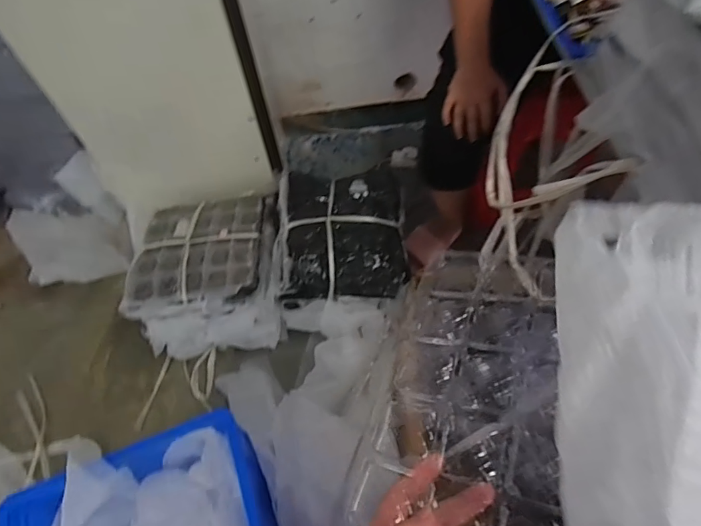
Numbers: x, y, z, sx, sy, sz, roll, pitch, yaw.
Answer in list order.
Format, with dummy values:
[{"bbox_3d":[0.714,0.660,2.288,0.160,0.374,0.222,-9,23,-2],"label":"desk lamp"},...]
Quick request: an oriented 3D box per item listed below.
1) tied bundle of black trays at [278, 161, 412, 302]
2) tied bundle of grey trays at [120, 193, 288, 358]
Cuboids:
[{"bbox_3d":[-0.023,-0.086,1.112,0.309,0.095,0.351,-2,58,3],"label":"tied bundle of black trays"},{"bbox_3d":[-0.347,0.023,1.141,0.344,0.189,0.375,-8,58,-1],"label":"tied bundle of grey trays"}]

